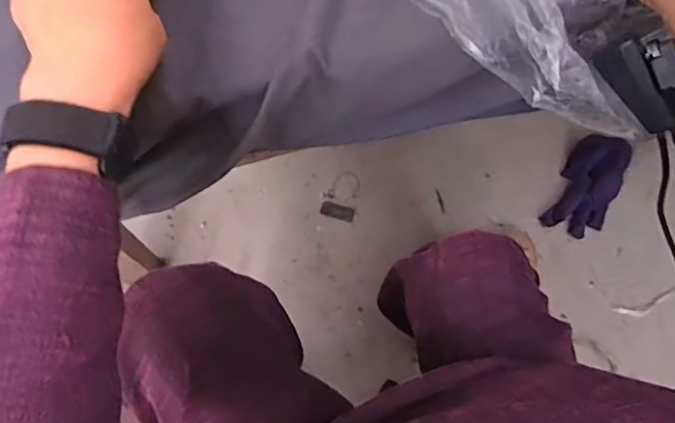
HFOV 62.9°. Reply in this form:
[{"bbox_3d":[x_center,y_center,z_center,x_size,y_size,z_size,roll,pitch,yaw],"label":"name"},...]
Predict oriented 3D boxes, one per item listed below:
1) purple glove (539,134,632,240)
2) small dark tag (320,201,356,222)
[{"bbox_3d":[0.394,-0.040,0.867,0.087,0.020,0.164,25,87,9],"label":"purple glove"},{"bbox_3d":[0.000,0.000,0.856,0.053,0.004,0.023,16,71,4],"label":"small dark tag"}]

